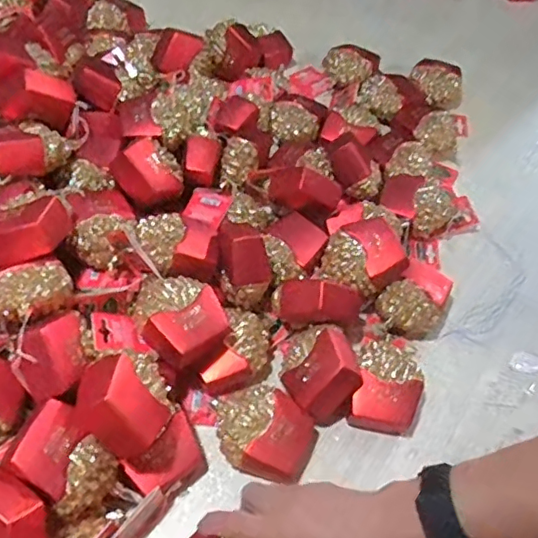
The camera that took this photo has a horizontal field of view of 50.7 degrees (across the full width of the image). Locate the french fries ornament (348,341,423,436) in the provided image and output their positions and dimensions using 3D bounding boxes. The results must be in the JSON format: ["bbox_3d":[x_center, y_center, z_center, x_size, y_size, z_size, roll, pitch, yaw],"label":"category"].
[{"bbox_3d":[0.114,0.108,0.541,0.066,0.039,0.087,13,54,6],"label":"french fries ornament"}]

